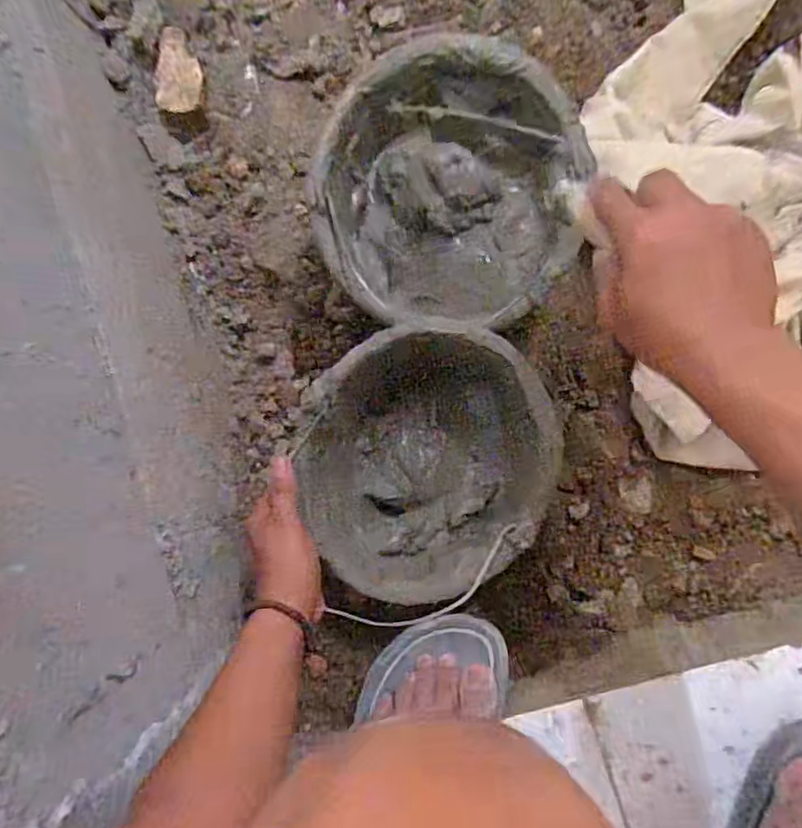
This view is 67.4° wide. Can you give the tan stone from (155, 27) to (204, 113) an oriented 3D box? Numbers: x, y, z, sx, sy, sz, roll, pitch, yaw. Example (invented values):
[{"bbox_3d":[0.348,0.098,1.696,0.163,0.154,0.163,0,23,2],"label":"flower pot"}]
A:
[{"bbox_3d":[-0.272,-0.423,0.743,0.052,0.025,0.100,2,90,8],"label":"tan stone"}]

